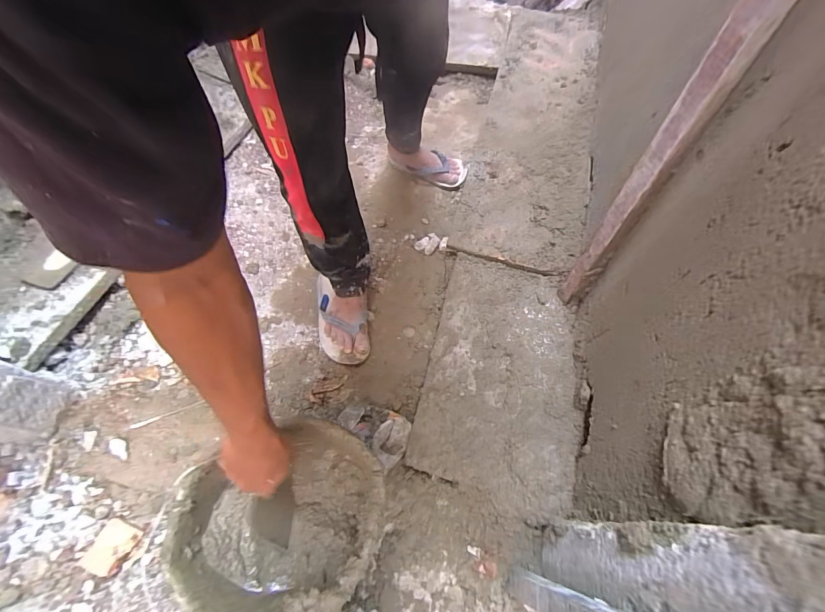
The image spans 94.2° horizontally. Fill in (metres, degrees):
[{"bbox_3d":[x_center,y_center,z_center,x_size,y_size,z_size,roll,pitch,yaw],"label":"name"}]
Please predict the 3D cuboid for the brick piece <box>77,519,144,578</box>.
[{"bbox_3d":[-0.550,0.440,0.697,0.069,0.015,0.087,26,63,11],"label":"brick piece"}]

